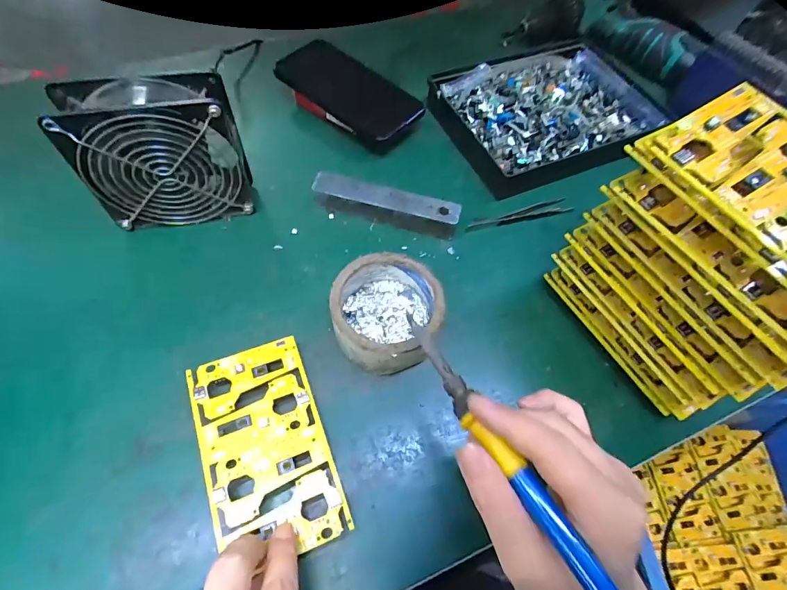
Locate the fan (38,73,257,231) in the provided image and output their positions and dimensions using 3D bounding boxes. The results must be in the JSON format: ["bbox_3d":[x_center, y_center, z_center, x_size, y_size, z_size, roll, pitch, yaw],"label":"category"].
[{"bbox_3d":[-0.186,-0.111,0.343,0.115,0.121,0.045,-10,61,-10],"label":"fan"}]

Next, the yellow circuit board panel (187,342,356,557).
[{"bbox_3d":[-0.087,0.100,0.278,0.078,0.004,0.136,-17,64,-15],"label":"yellow circuit board panel"}]

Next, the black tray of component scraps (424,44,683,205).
[{"bbox_3d":[0.174,-0.208,0.469,0.234,0.033,0.181,-18,63,-14],"label":"black tray of component scraps"}]

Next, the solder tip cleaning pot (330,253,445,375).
[{"bbox_3d":[-0.005,0.014,0.326,0.081,0.044,0.085,2,60,-3],"label":"solder tip cleaning pot"}]

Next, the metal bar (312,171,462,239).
[{"bbox_3d":[-0.005,-0.087,0.394,0.135,0.029,0.030,13,60,4],"label":"metal bar"}]

